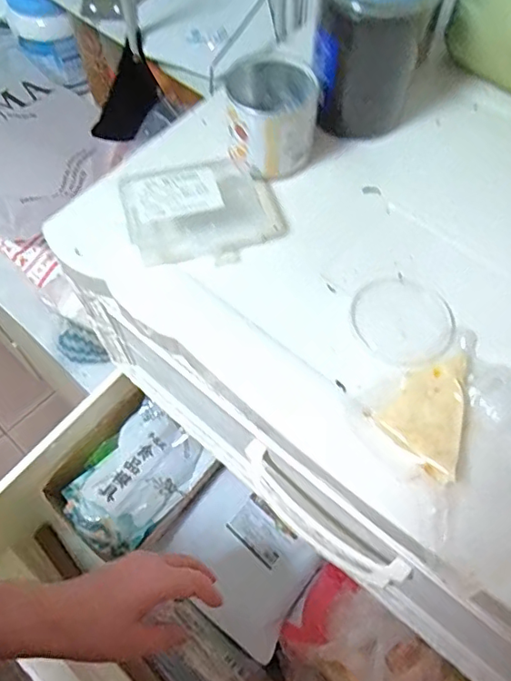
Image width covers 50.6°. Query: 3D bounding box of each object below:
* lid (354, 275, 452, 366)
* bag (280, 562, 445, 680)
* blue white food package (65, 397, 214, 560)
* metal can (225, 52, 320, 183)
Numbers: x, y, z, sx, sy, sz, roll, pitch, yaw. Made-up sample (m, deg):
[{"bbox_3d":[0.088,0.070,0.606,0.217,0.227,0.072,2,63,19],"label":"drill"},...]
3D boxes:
[{"bbox_3d":[0.103,-0.015,0.375,0.066,0.004,0.069,-35,67,-18],"label":"lid"},{"bbox_3d":[0.094,0.311,0.523,0.149,0.093,0.106,38,68,19],"label":"bag"},{"bbox_3d":[-0.139,0.152,0.602,0.108,0.048,0.155,40,68,19],"label":"blue white food package"},{"bbox_3d":[0.013,-0.173,0.423,0.065,0.068,0.065,-1,61,0],"label":"metal can"}]

